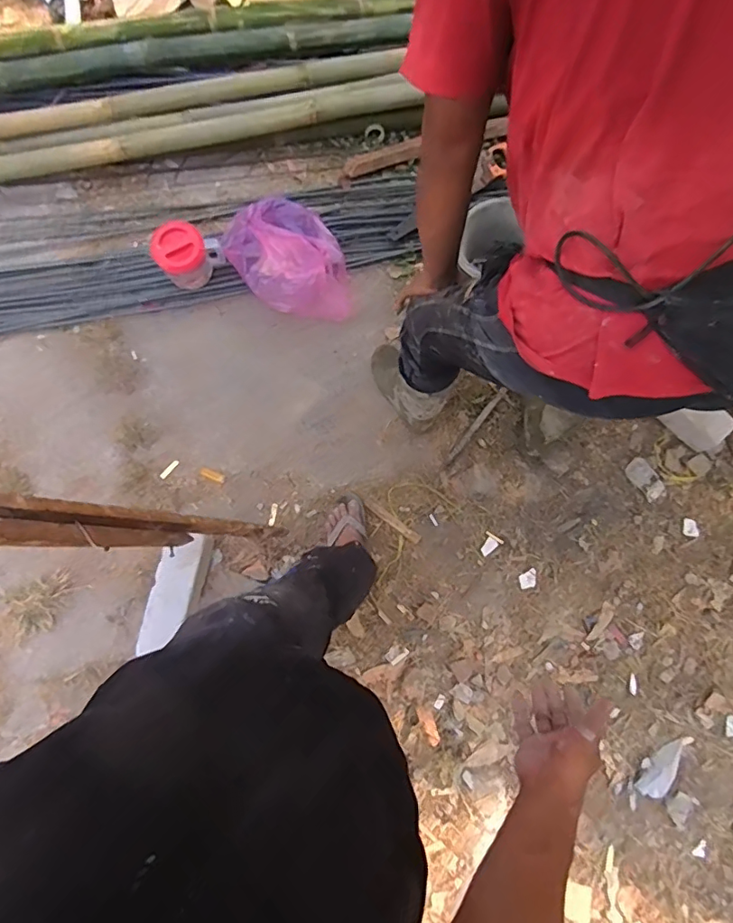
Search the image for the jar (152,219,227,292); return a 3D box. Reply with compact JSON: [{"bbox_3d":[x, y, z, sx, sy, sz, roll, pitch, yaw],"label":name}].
[{"bbox_3d":[-0.484,-0.564,1.409,0.170,0.159,0.140,-35,80,-9],"label":"jar"}]

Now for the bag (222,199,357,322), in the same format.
[{"bbox_3d":[-0.223,-0.550,1.453,0.262,0.123,0.363,-31,79,-8],"label":"bag"}]

